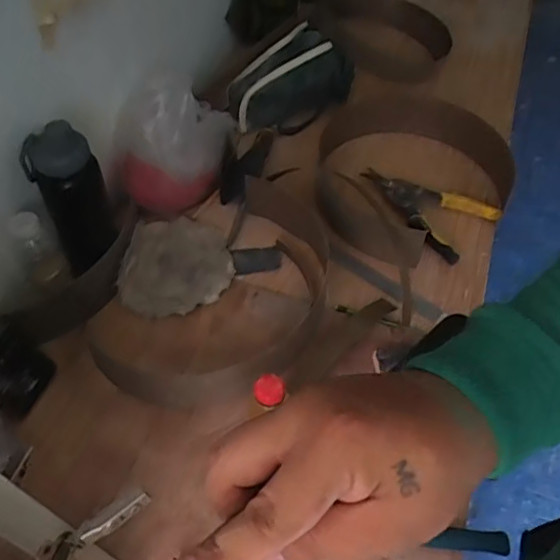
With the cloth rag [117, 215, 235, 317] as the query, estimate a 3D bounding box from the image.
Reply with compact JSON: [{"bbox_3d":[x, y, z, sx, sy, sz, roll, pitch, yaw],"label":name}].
[{"bbox_3d":[-0.154,-0.030,0.897,0.158,0.028,0.186,11,49,-6],"label":"cloth rag"}]

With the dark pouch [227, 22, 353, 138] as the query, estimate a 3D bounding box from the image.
[{"bbox_3d":[0.021,-0.392,1.122,0.251,0.120,0.141,-27,58,-20],"label":"dark pouch"}]

